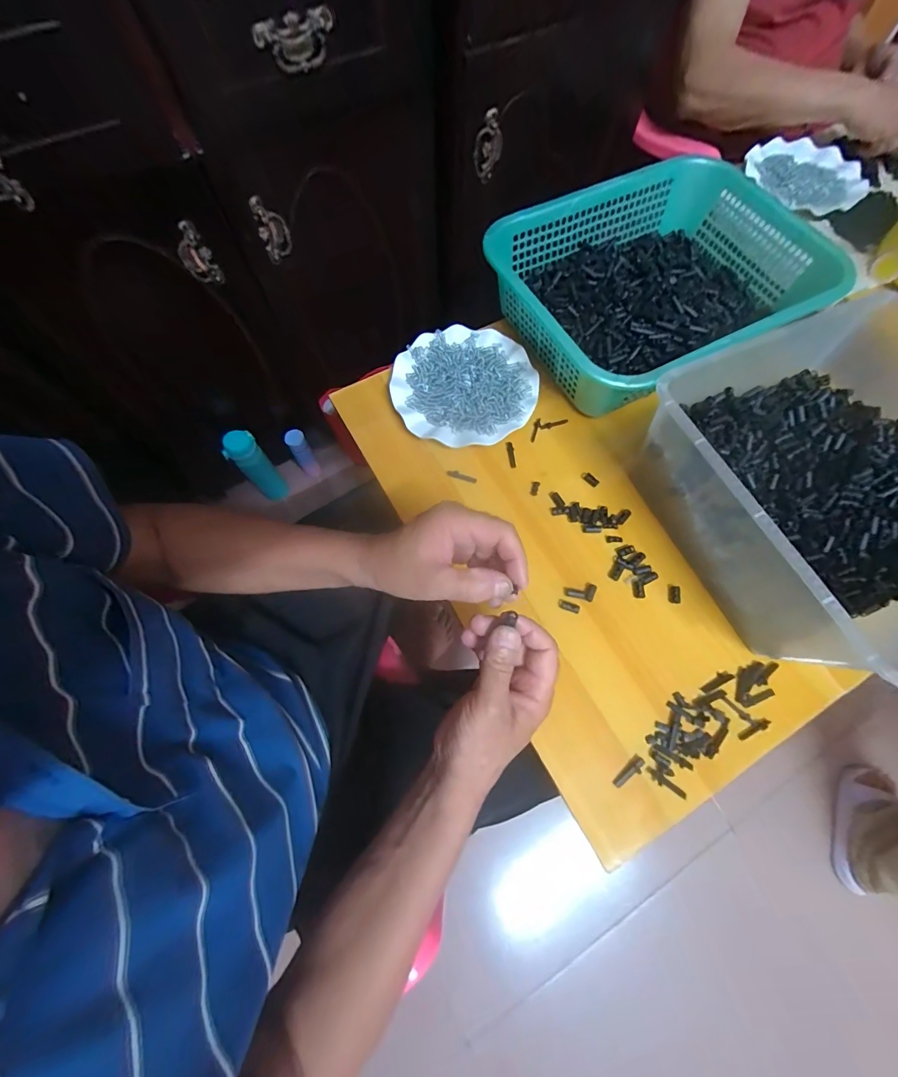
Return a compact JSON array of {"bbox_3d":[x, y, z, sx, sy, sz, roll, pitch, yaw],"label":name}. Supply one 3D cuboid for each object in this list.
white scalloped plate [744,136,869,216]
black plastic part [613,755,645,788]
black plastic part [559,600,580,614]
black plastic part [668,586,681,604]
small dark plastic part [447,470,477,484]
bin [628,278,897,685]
[{"bbox_3d":[0.593,-0.603,0.676,0.186,0.013,0.178,0,69,-1],"label":"white scalloped plate"},{"bbox_3d":[0.170,0.220,0.382,0.036,0.004,0.012,-39,75,-14],"label":"black plastic part"},{"bbox_3d":[0.128,0.073,0.436,0.022,0.004,0.009,21,71,7],"label":"black plastic part"},{"bbox_3d":[0.244,0.061,0.442,0.012,0.005,0.018,7,69,2],"label":"black plastic part"},{"bbox_3d":[0.015,-0.075,0.493,0.037,0.004,0.008,21,71,7],"label":"small dark plastic part"},{"bbox_3d":[0.386,-0.058,0.412,0.317,0.141,0.292,-22,71,-9],"label":"bin"}]

